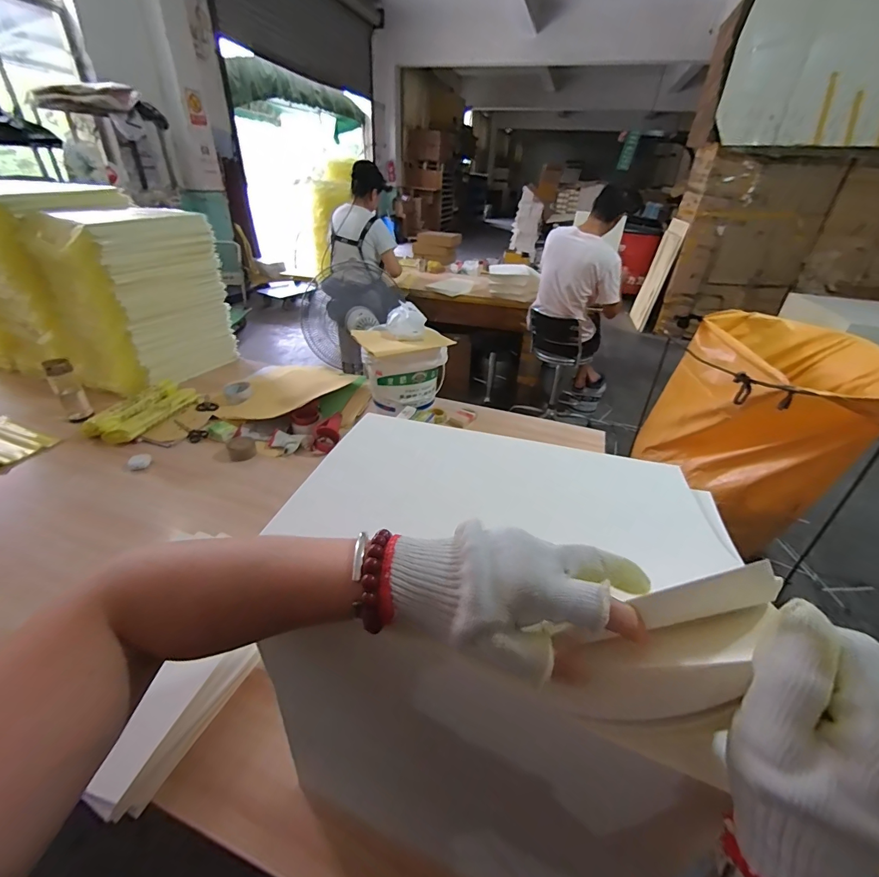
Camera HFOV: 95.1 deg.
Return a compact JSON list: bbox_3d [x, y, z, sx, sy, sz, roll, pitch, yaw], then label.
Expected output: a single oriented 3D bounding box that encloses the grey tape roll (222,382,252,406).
[{"bbox_3d":[-0.711,-0.161,1.420,0.093,0.047,0.083,-16,38,-26],"label":"grey tape roll"}]

